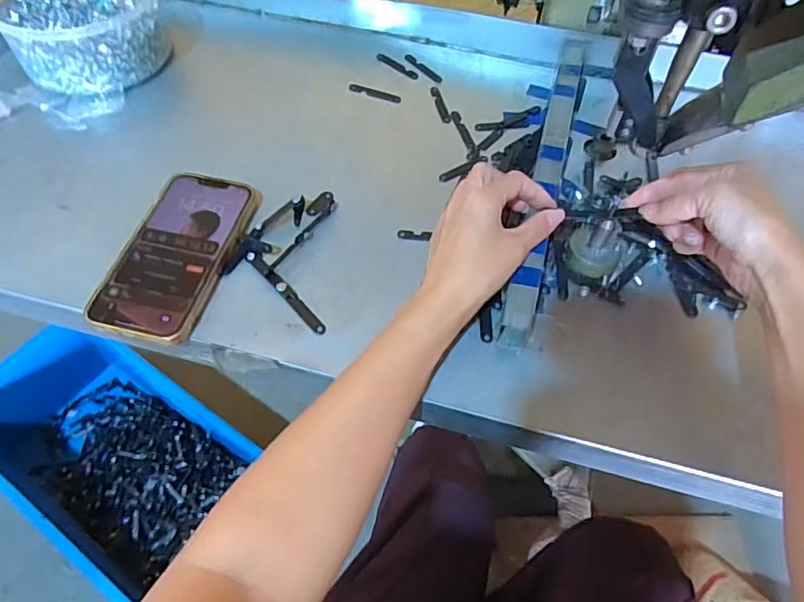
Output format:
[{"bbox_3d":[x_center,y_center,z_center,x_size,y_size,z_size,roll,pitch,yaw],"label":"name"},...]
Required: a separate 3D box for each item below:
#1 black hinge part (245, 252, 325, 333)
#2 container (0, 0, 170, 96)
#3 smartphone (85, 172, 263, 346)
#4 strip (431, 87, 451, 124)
[{"bbox_3d":[-0.084,-0.008,0.403,0.010,0.005,0.086,-37,65,-23],"label":"black hinge part"},{"bbox_3d":[-0.319,-0.283,0.556,0.145,0.060,0.188,-30,62,-19],"label":"container"},{"bbox_3d":[-0.167,-0.036,0.419,0.078,0.012,0.146,11,57,6],"label":"smartphone"},{"bbox_3d":[0.037,-0.189,0.535,0.010,0.004,0.053,-10,58,-8],"label":"strip"}]

